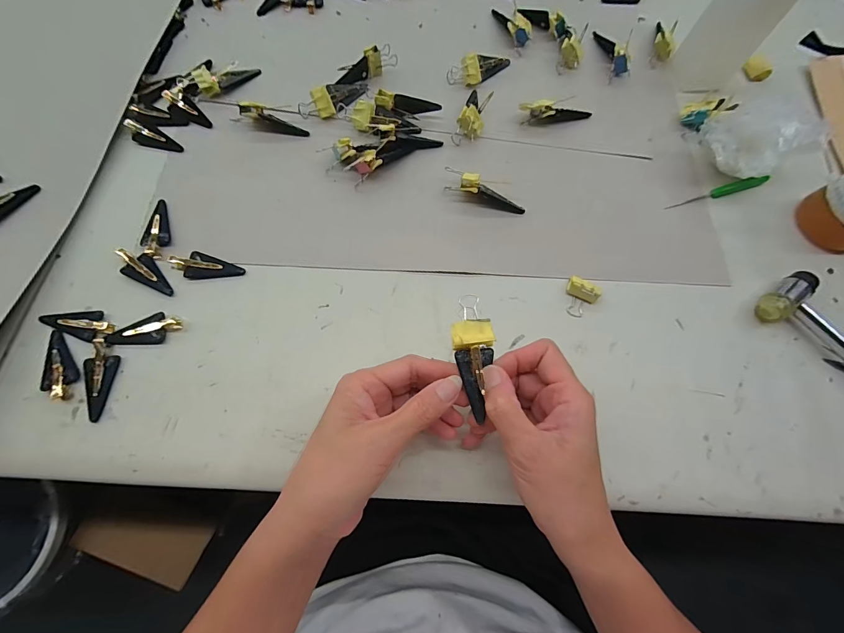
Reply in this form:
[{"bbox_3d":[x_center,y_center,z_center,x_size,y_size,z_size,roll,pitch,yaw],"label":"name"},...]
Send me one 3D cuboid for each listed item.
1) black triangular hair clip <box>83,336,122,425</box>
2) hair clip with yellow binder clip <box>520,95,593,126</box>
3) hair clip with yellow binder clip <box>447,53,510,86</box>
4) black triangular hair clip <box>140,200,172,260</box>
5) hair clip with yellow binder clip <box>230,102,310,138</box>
[{"bbox_3d":[-0.254,0.049,0.286,0.021,0.006,0.062,-2,71,-2],"label":"black triangular hair clip"},{"bbox_3d":[0.145,-0.222,0.394,0.080,0.021,0.019,-12,72,-6],"label":"hair clip with yellow binder clip"},{"bbox_3d":[0.068,-0.279,0.411,0.076,0.024,0.024,-16,72,-7],"label":"hair clip with yellow binder clip"},{"bbox_3d":[-0.241,-0.081,0.335,0.023,0.005,0.059,3,71,-1],"label":"black triangular hair clip"},{"bbox_3d":[-0.155,-0.208,0.377,0.076,0.019,0.027,10,71,2],"label":"hair clip with yellow binder clip"}]

